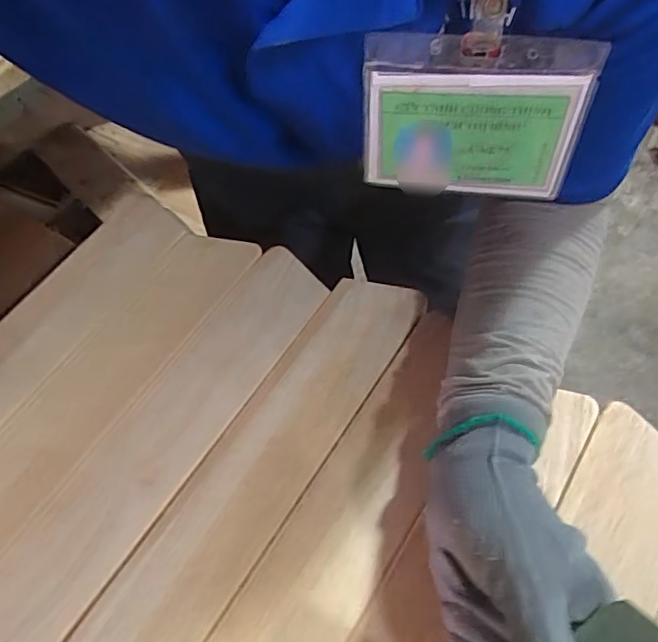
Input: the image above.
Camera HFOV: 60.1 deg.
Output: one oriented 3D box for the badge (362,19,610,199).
[{"bbox_3d":[0.064,-0.093,0.267,0.096,0.084,0.007,7,53,8],"label":"badge"}]

